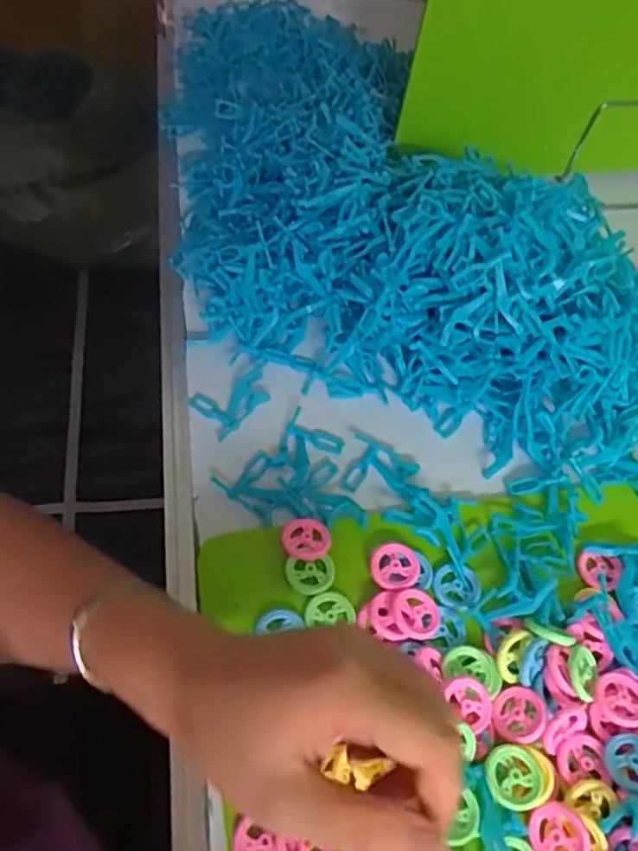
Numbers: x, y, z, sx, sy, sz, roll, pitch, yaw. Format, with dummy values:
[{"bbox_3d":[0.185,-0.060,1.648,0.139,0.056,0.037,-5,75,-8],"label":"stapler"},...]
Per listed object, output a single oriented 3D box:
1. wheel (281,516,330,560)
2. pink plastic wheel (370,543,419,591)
[{"bbox_3d":[-0.008,0.071,0.416,0.030,0.007,0.030,5,56,-7],"label":"wheel"},{"bbox_3d":[0.047,0.087,0.409,0.032,0.007,0.029,-18,62,-21],"label":"pink plastic wheel"}]

